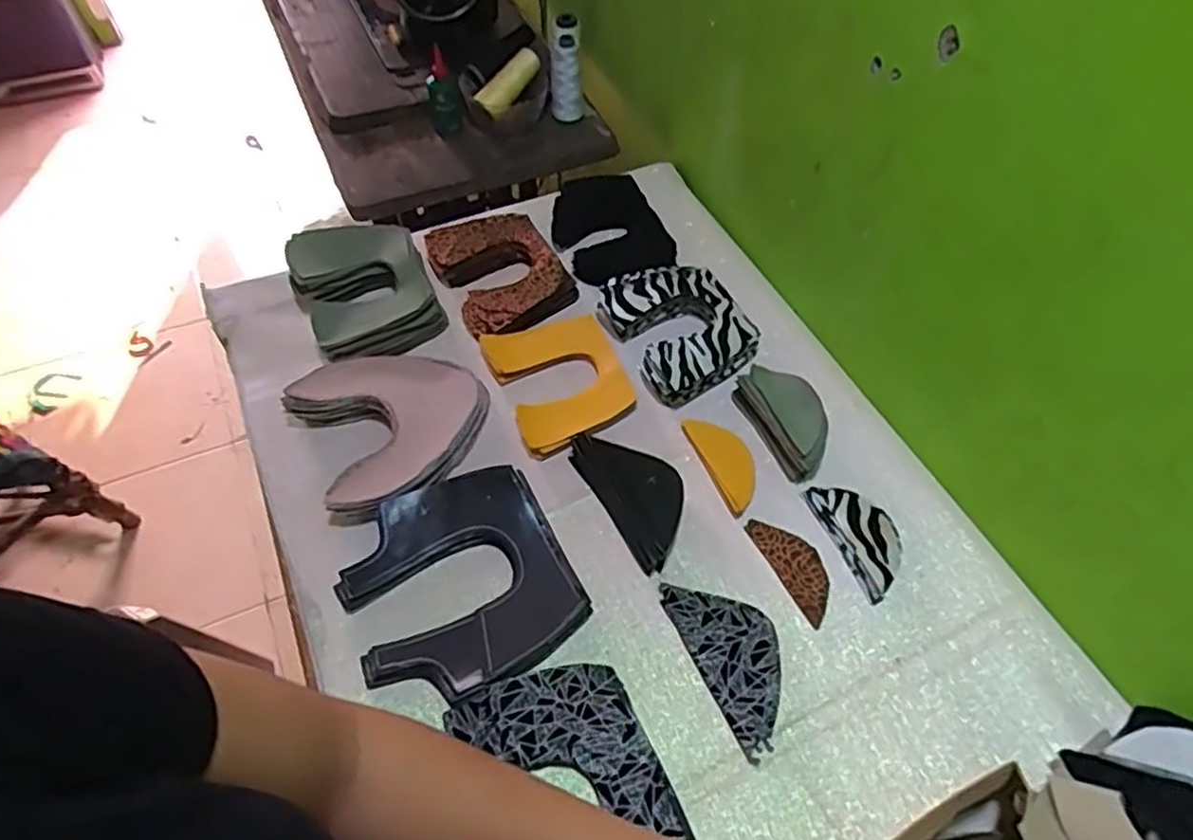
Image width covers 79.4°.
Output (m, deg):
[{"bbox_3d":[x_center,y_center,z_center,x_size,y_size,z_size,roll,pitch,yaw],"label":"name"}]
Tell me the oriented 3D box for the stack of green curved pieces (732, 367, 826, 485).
[{"bbox_3d":[0.188,-0.002,0.712,0.048,0.057,0.119,-18,58,-14],"label":"stack of green curved pieces"}]

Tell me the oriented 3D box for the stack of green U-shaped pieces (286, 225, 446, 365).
[{"bbox_3d":[-0.255,-0.148,0.791,0.135,0.057,0.181,-24,60,-17],"label":"stack of green U-shaped pieces"}]

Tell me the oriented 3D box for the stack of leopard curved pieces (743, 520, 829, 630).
[{"bbox_3d":[0.182,0.131,0.650,0.045,0.004,0.103,-24,59,-17],"label":"stack of leopard curved pieces"}]

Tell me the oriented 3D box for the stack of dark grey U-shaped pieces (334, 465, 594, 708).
[{"bbox_3d":[-0.118,0.139,0.616,0.182,0.039,0.183,-23,59,-16],"label":"stack of dark grey U-shaped pieces"}]

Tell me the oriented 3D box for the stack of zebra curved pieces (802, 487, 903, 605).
[{"bbox_3d":[0.243,0.104,0.659,0.055,0.018,0.111,-20,59,-15],"label":"stack of zebra curved pieces"}]

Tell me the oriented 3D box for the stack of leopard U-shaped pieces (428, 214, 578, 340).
[{"bbox_3d":[-0.109,-0.172,0.831,0.132,0.026,0.166,-23,59,-17],"label":"stack of leopard U-shaped pieces"}]

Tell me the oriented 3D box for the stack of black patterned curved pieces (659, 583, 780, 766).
[{"bbox_3d":[0.118,0.194,0.595,0.072,0.014,0.144,-21,59,-16],"label":"stack of black patterned curved pieces"}]

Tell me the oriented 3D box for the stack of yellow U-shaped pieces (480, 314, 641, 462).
[{"bbox_3d":[-0.038,-0.048,0.741,0.121,0.019,0.157,-20,58,-15],"label":"stack of yellow U-shaped pieces"}]

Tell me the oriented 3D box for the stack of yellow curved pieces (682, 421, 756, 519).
[{"bbox_3d":[0.129,0.041,0.702,0.049,0.008,0.110,-17,58,-13],"label":"stack of yellow curved pieces"}]

